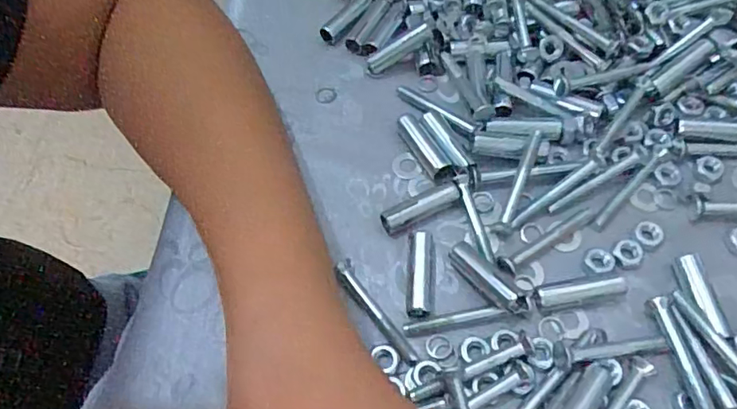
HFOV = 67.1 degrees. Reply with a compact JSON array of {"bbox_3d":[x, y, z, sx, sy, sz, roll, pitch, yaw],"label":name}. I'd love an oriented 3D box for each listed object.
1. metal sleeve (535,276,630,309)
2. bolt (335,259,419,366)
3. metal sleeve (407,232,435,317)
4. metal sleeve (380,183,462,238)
[{"bbox_3d":[0.094,0.040,0.247,0.040,0.010,0.008,-8,61,-2],"label":"metal sleeve"},{"bbox_3d":[0.003,0.048,0.246,0.009,0.007,0.055,-33,65,-15],"label":"bolt"},{"bbox_3d":[0.025,0.032,0.259,0.012,0.008,0.042,3,61,4],"label":"metal sleeve"},{"bbox_3d":[0.026,0.002,0.270,0.040,0.011,0.012,-25,63,-11],"label":"metal sleeve"}]

